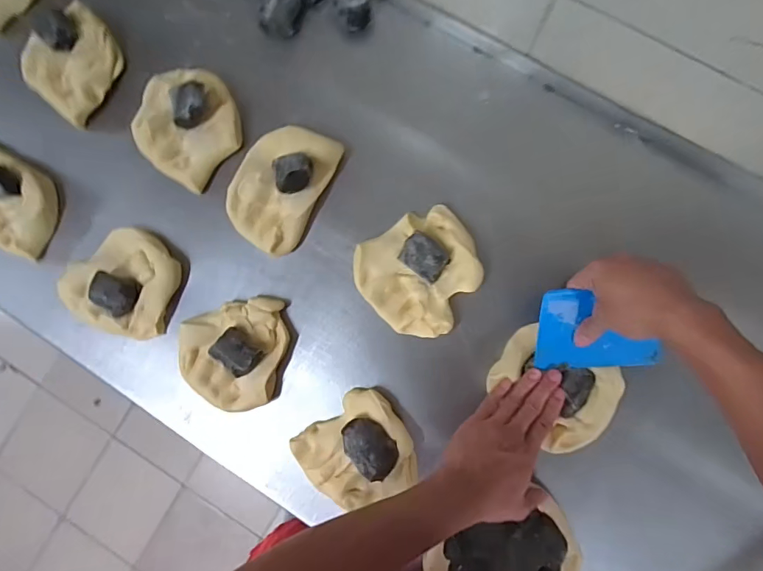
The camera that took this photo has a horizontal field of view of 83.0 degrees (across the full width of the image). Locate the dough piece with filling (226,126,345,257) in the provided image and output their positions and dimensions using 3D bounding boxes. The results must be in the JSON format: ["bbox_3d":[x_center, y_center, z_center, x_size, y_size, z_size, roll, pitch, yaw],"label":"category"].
[{"bbox_3d":[-0.132,-0.125,0.529,0.112,0.057,0.161,26,88,6],"label":"dough piece with filling"}]

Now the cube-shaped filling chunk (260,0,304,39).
[{"bbox_3d":[-0.132,-0.351,0.553,0.049,0.038,0.056,30,89,6],"label":"cube-shaped filling chunk"}]

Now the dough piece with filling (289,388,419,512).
[{"bbox_3d":[-0.029,0.202,0.504,0.132,0.051,0.128,-36,84,1],"label":"dough piece with filling"}]

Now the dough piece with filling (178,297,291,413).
[{"bbox_3d":[-0.180,0.086,0.524,0.127,0.048,0.129,0,86,4],"label":"dough piece with filling"}]

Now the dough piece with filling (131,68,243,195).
[{"bbox_3d":[-0.250,-0.209,0.546,0.144,0.059,0.132,0,86,4],"label":"dough piece with filling"}]

